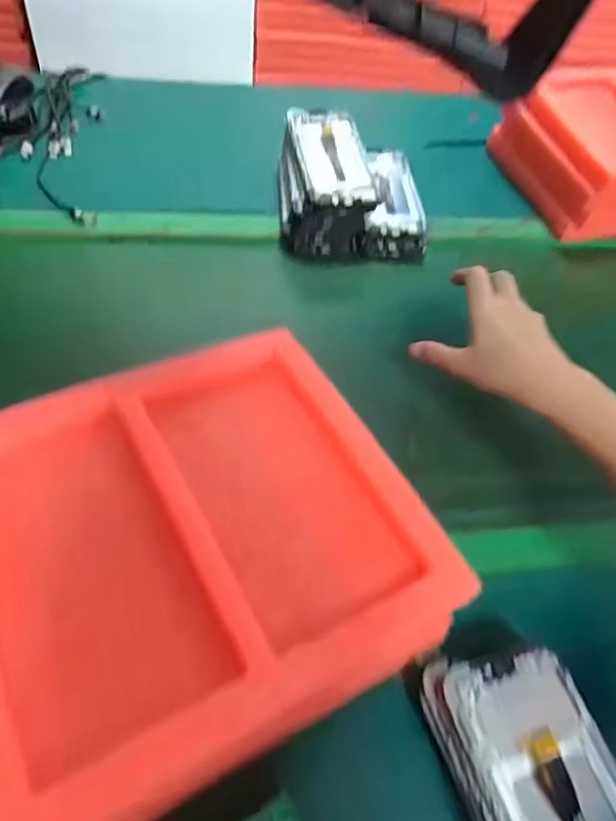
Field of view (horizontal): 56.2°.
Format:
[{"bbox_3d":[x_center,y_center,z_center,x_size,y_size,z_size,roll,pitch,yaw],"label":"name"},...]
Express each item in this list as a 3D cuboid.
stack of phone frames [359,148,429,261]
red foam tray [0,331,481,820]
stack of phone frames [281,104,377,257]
[{"bbox_3d":[0.090,-0.237,0.664,0.074,0.047,0.162,1,53,-7],"label":"stack of phone frames"},{"bbox_3d":[-0.194,0.115,0.245,0.532,0.025,0.218,-23,56,-21],"label":"red foam tray"},{"bbox_3d":[0.019,-0.252,0.631,0.096,0.082,0.160,0,53,-7],"label":"stack of phone frames"}]

